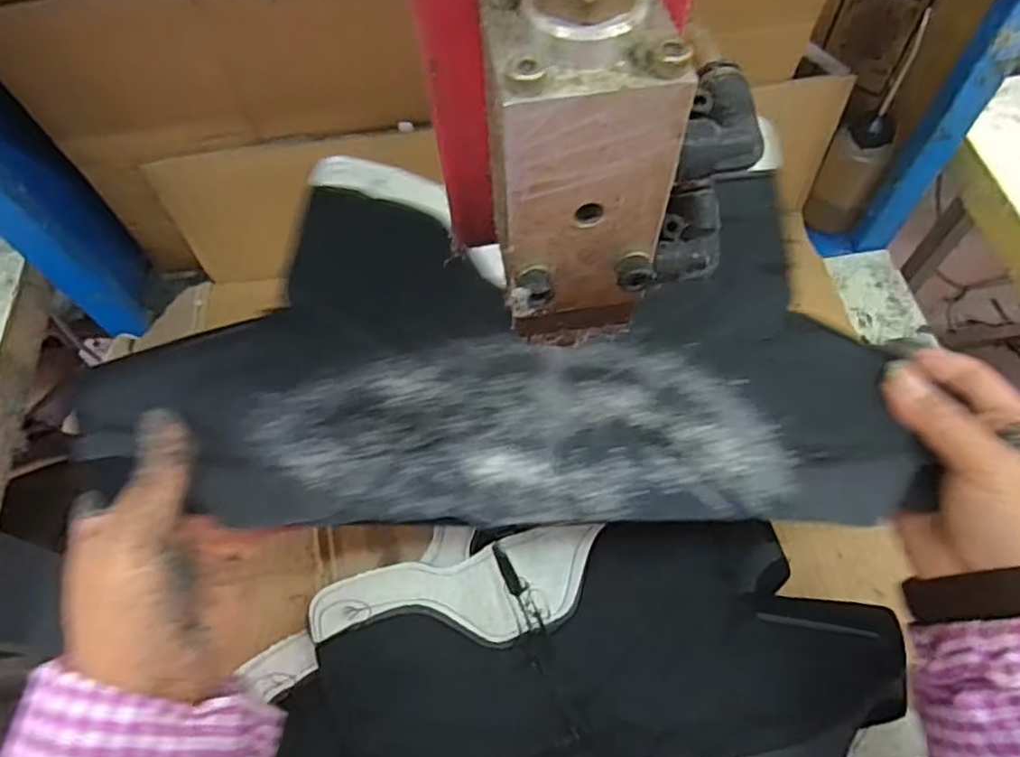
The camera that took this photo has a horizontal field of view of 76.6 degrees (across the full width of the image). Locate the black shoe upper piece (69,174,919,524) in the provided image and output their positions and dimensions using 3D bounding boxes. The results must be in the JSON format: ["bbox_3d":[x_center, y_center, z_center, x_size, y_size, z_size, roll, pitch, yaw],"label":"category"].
[{"bbox_3d":[0.002,-0.015,0.308,0.354,0.035,0.161,1,64,-3],"label":"black shoe upper piece"}]

